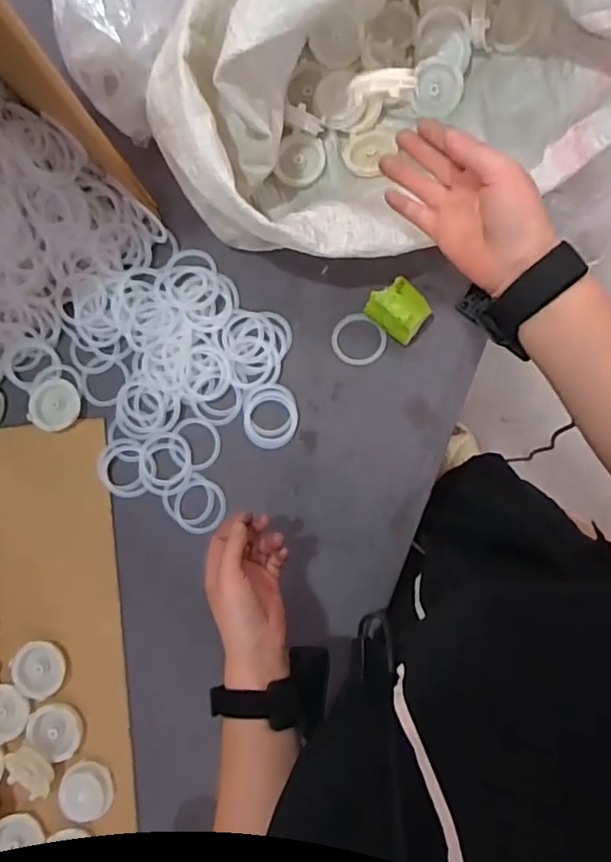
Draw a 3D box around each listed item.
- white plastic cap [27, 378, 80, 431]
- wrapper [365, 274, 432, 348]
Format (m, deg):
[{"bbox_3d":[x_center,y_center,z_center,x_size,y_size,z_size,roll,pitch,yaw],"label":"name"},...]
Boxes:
[{"bbox_3d":[-0.278,-0.029,0.643,0.048,0.017,0.056,10,87,4],"label":"white plastic cap"},{"bbox_3d":[0.100,-0.127,0.614,0.053,0.044,0.058,-43,85,0],"label":"wrapper"}]

